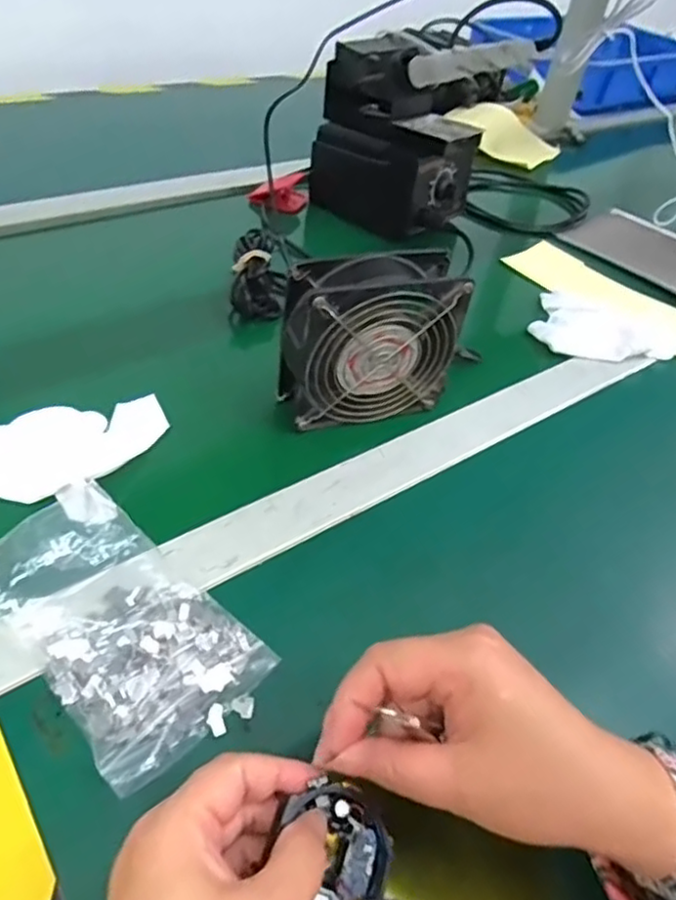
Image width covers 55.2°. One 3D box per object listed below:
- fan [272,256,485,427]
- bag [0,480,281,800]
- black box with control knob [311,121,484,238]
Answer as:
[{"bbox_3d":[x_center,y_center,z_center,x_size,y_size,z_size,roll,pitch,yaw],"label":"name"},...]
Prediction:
[{"bbox_3d":[0.022,-0.077,0.457,0.127,0.112,0.046,-11,48,-19],"label":"fan"},{"bbox_3d":[-0.111,0.084,0.323,0.134,0.040,0.091,33,50,22],"label":"bag"},{"bbox_3d":[0.058,-0.307,0.700,0.154,0.099,0.109,32,50,21],"label":"black box with control knob"}]

